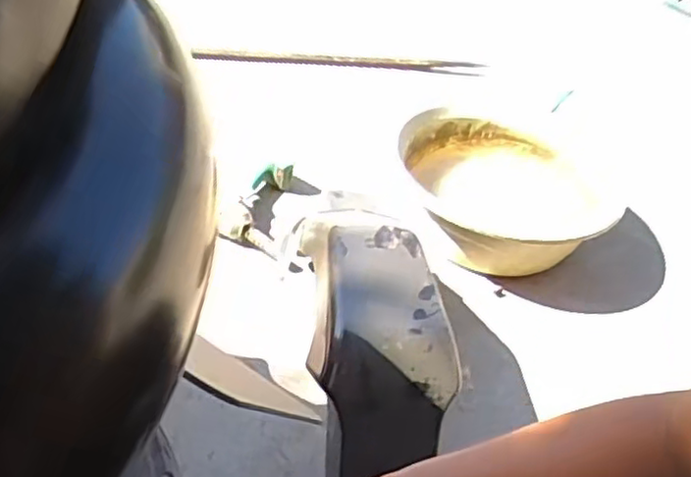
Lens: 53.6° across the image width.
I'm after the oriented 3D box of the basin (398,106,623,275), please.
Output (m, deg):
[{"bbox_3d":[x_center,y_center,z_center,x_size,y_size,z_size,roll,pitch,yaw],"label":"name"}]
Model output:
[{"bbox_3d":[0.243,-0.078,1.140,0.325,0.118,0.334,4,41,-3],"label":"basin"}]

